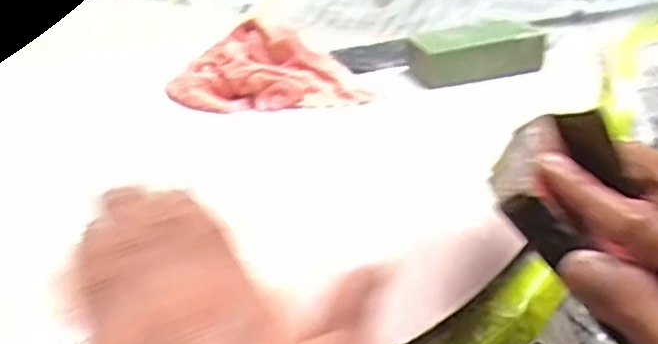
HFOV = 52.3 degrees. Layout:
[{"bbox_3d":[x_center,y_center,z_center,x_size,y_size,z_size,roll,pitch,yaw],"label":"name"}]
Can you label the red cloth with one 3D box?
[{"bbox_3d":[-0.050,-0.069,0.494,0.139,0.023,0.097,30,53,31],"label":"red cloth"}]

